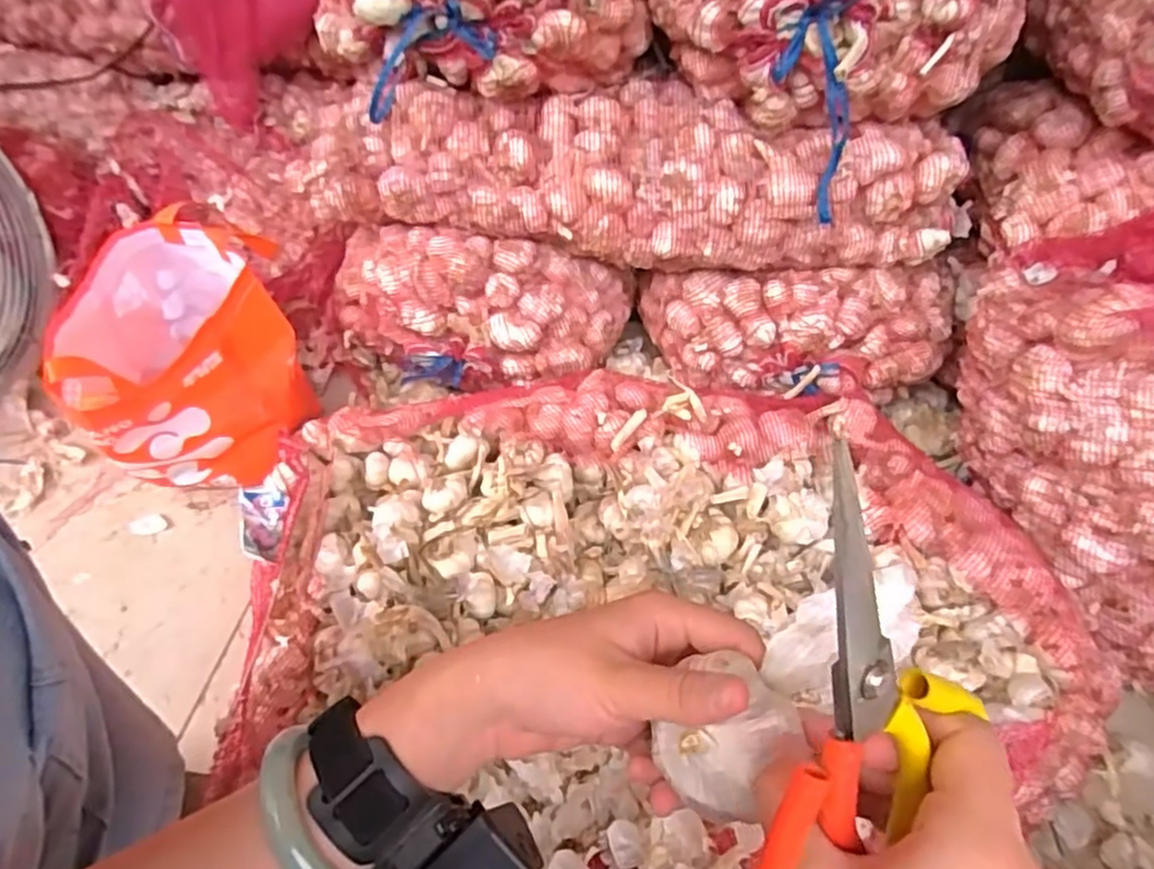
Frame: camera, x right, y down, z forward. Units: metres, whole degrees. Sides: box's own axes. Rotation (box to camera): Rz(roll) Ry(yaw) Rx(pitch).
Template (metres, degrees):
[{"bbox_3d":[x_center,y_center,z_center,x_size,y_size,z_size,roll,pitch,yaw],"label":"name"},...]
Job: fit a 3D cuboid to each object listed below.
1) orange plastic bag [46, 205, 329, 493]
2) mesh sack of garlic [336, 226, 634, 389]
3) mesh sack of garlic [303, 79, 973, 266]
[{"bbox_3d":[-0.445,-0.087,0.801,0.237,0.228,0.240,-22,50,-23],"label":"orange plastic bag"},{"bbox_3d":[-0.126,-0.173,0.881,0.381,0.170,0.163,5,45,2],"label":"mesh sack of garlic"},{"bbox_3d":[0.055,-0.298,0.794,0.725,0.151,0.171,6,45,3],"label":"mesh sack of garlic"}]

